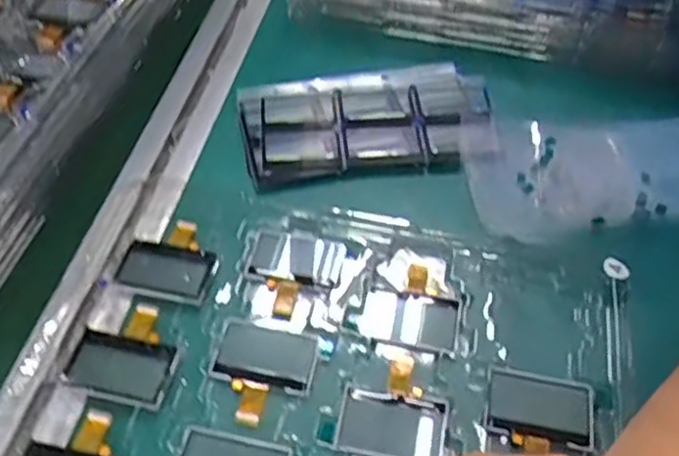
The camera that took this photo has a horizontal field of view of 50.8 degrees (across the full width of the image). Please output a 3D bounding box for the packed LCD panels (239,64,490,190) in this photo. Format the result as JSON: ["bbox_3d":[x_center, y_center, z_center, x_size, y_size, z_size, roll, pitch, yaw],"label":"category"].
[{"bbox_3d":[0.016,-0.068,0.438,0.149,0.007,0.091,-10,51,-9],"label":"packed LCD panels"}]

